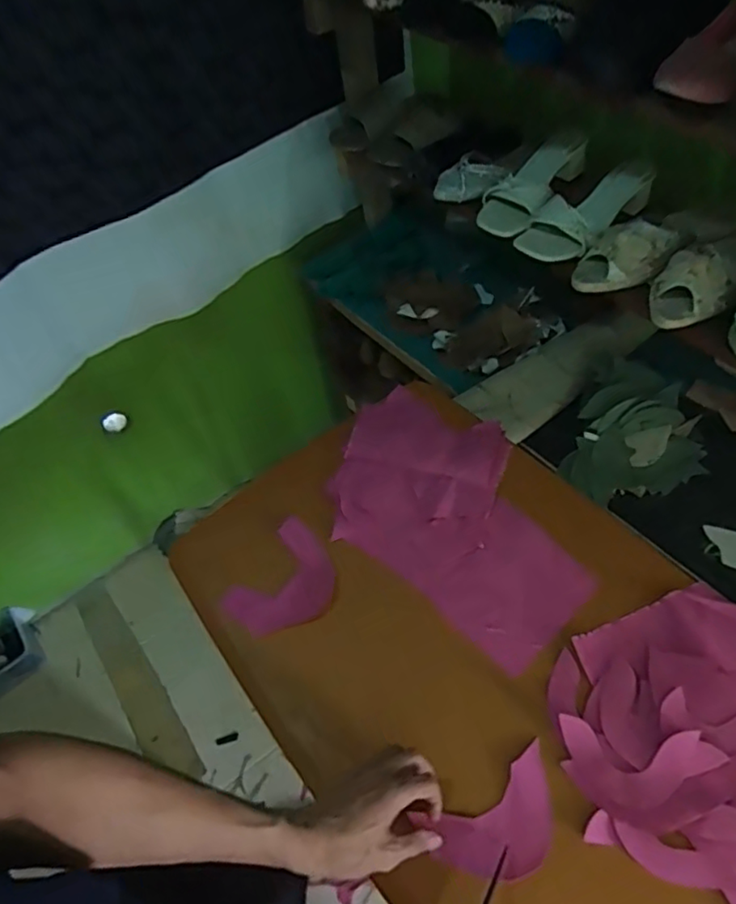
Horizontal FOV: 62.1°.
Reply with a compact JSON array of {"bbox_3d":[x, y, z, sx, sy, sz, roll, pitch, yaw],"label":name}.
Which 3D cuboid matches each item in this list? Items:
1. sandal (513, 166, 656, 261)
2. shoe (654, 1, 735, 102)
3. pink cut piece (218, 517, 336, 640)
[{"bbox_3d":[0.303,-0.340,0.859,0.097,0.067,0.185,37,66,29],"label":"sandal"},{"bbox_3d":[0.386,-0.433,0.629,0.075,0.058,0.228,34,65,27],"label":"shoe"},{"bbox_3d":[-0.101,0.165,0.759,0.120,0.011,0.142,28,64,32],"label":"pink cut piece"}]

